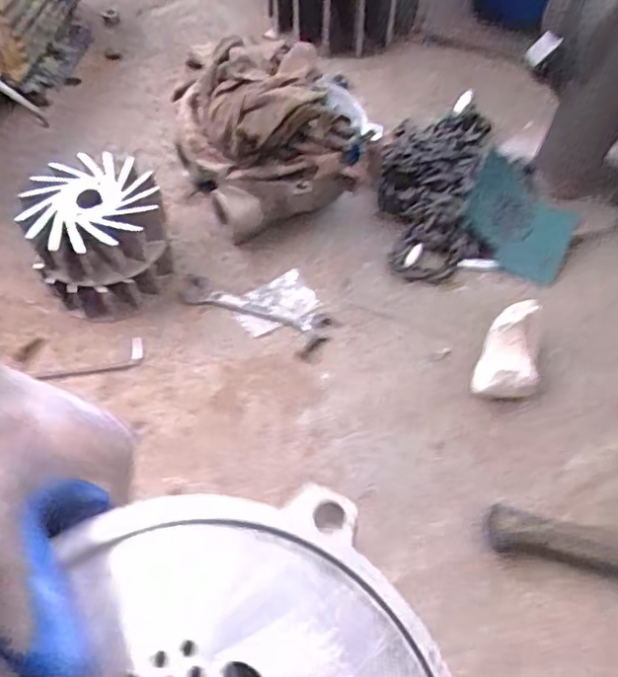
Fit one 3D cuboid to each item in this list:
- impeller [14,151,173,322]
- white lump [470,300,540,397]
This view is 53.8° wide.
[{"bbox_3d":[-0.218,-0.108,0.646,0.136,0.110,0.137,-12,59,-6],"label":"impeller"},{"bbox_3d":[0.205,0.014,0.612,0.056,0.042,0.100,23,62,15],"label":"white lump"}]

